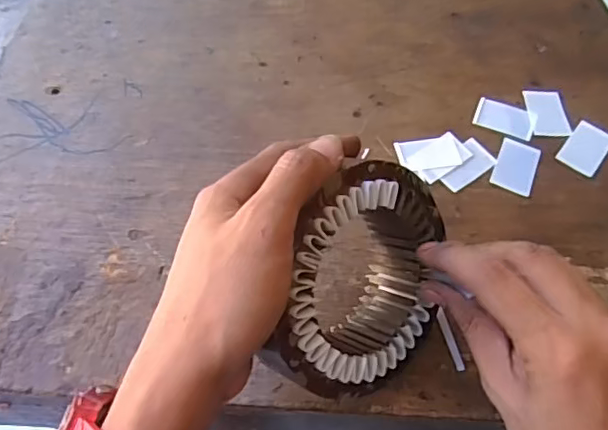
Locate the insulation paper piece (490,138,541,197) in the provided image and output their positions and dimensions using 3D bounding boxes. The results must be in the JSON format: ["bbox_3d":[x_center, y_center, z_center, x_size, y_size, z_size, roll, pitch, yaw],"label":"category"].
[{"bbox_3d":[0.152,-0.036,0.403,0.028,0.004,0.045,20,61,15],"label":"insulation paper piece"}]

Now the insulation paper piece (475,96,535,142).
[{"bbox_3d":[0.155,-0.076,0.432,0.044,0.004,0.031,23,62,17],"label":"insulation paper piece"}]

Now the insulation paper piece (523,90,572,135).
[{"bbox_3d":[0.186,-0.079,0.429,0.028,0.004,0.044,-3,57,1],"label":"insulation paper piece"}]

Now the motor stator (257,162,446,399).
[{"bbox_3d":[0.026,0.031,0.299,0.112,0.115,0.037,0,8,-41],"label":"motor stator"}]

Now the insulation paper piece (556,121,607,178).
[{"bbox_3d":[0.206,-0.049,0.410,0.028,0.004,0.043,32,64,21],"label":"insulation paper piece"}]

